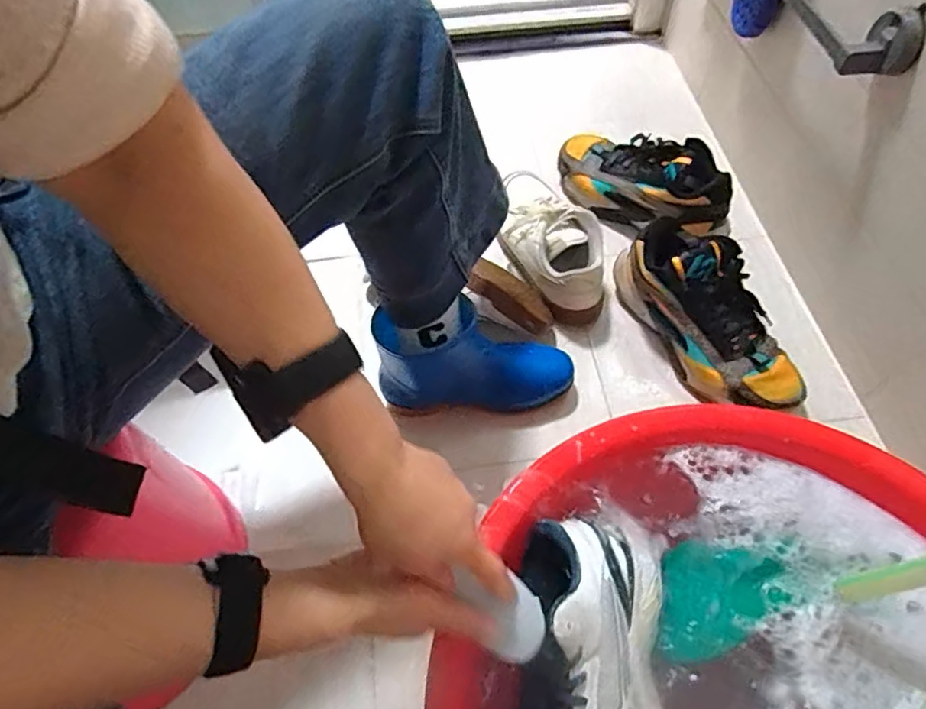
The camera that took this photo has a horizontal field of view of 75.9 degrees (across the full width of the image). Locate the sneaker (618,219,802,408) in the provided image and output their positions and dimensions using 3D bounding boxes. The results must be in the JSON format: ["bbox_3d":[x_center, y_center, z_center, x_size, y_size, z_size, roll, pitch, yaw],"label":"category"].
[{"bbox_3d":[0.313,-0.050,0.754,0.119,0.123,0.270,-20,60,-12],"label":"sneaker"}]

